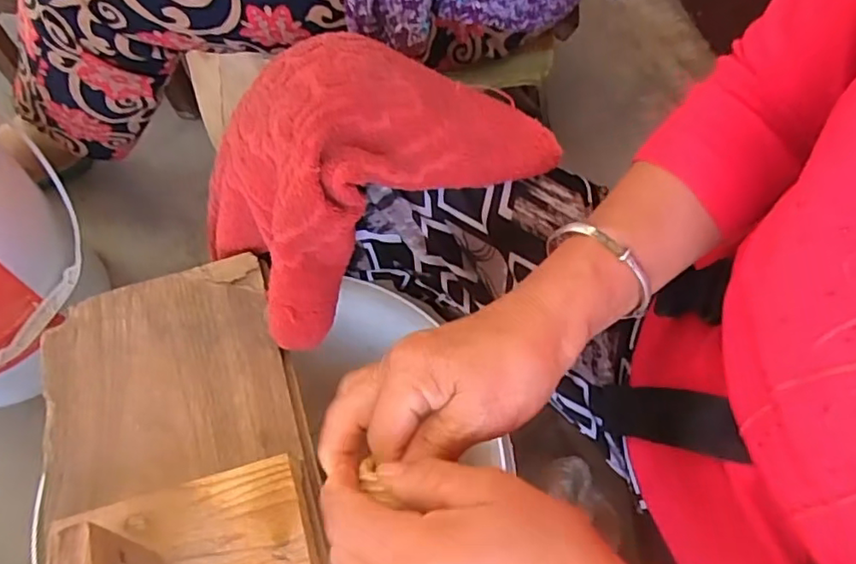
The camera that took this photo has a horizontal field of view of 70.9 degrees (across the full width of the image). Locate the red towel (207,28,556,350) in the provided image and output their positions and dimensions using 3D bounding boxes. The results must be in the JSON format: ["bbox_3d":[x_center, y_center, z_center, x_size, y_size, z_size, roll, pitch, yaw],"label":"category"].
[{"bbox_3d":[-0.047,-0.088,0.416,0.215,0.131,0.159,-29,64,-15],"label":"red towel"}]

